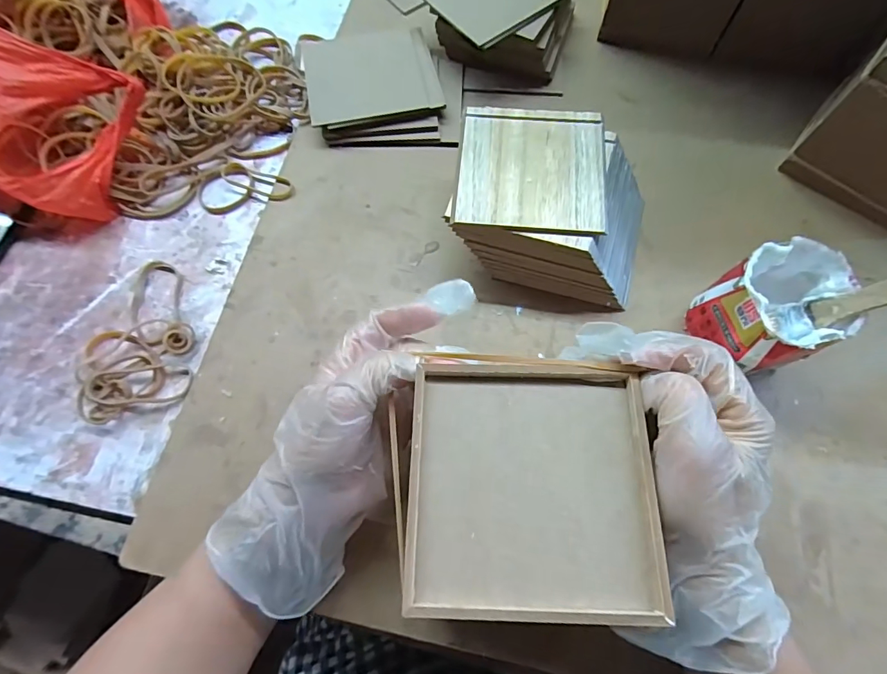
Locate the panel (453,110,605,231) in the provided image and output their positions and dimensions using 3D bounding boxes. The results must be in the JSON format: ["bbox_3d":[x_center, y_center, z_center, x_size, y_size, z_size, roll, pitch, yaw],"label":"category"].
[{"bbox_3d":[0.065,-0.125,0.325,0.106,0.004,0.106,6,70,4],"label":"panel"}]

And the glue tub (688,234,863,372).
[{"bbox_3d":[0.220,-0.015,0.302,0.069,0.078,0.067,-1,70,2],"label":"glue tub"}]

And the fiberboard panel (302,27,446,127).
[{"bbox_3d":[-0.068,-0.247,0.415,0.117,0.007,0.108,-11,70,-4],"label":"fiberboard panel"}]

